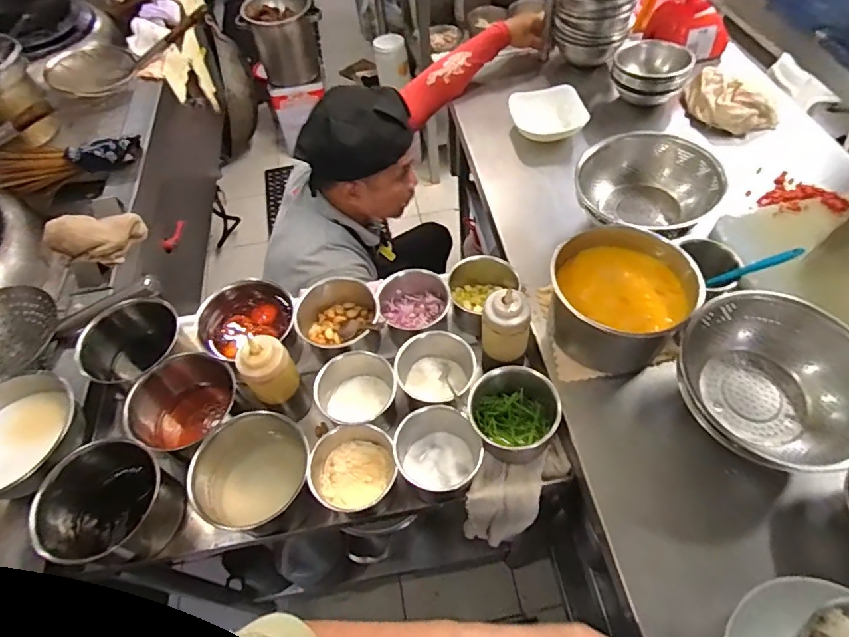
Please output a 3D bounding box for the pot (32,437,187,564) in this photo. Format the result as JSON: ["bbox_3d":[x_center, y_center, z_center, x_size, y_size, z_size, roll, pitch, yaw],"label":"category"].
[{"bbox_3d":[-0.427,0.251,0.679,0.140,0.116,0.152,-2,56,3],"label":"pot"}]

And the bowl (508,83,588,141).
[{"bbox_3d":[0.263,-0.440,1.068,0.155,0.056,0.134,-7,55,0],"label":"bowl"}]

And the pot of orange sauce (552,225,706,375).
[{"bbox_3d":[0.284,-0.022,0.733,0.193,0.126,0.168,8,57,10],"label":"pot of orange sauce"}]

